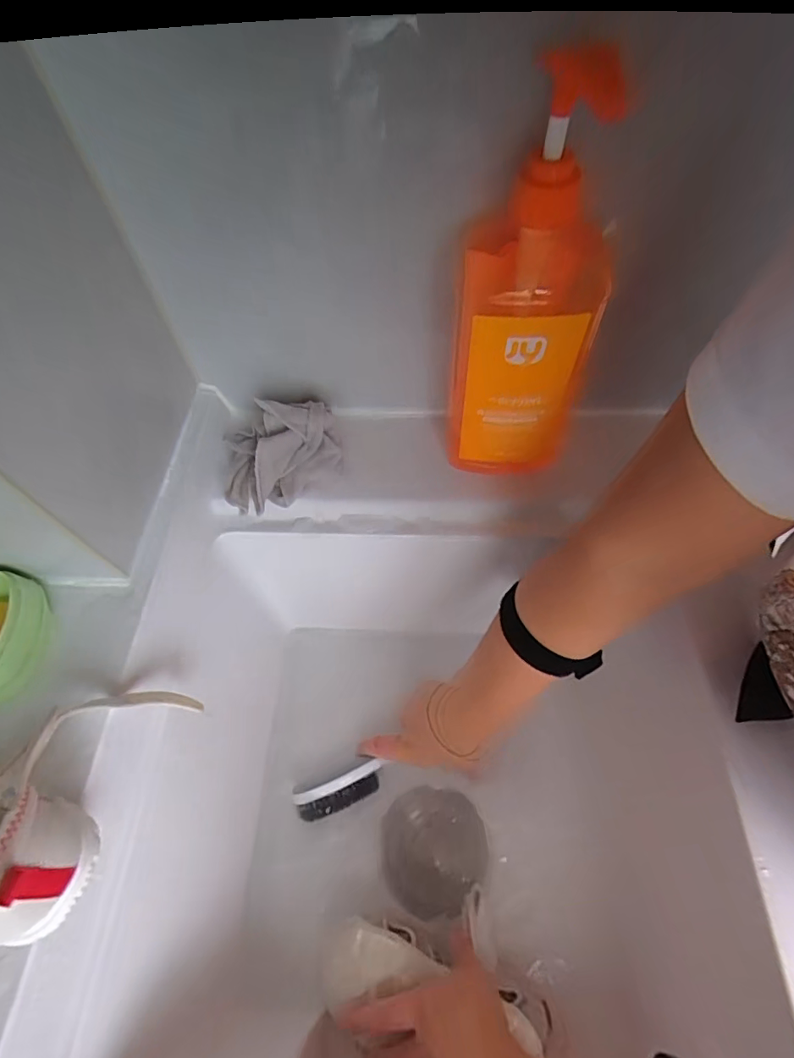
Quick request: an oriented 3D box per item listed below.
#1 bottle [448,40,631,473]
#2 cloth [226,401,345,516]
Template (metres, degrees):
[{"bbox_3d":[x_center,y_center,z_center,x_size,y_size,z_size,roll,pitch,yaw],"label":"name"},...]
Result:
[{"bbox_3d":[0.083,-0.135,0.326,0.094,0.258,0.072,5,61,7],"label":"bottle"},{"bbox_3d":[-0.101,-0.063,0.411,0.103,0.069,0.076,-8,60,-1],"label":"cloth"}]

